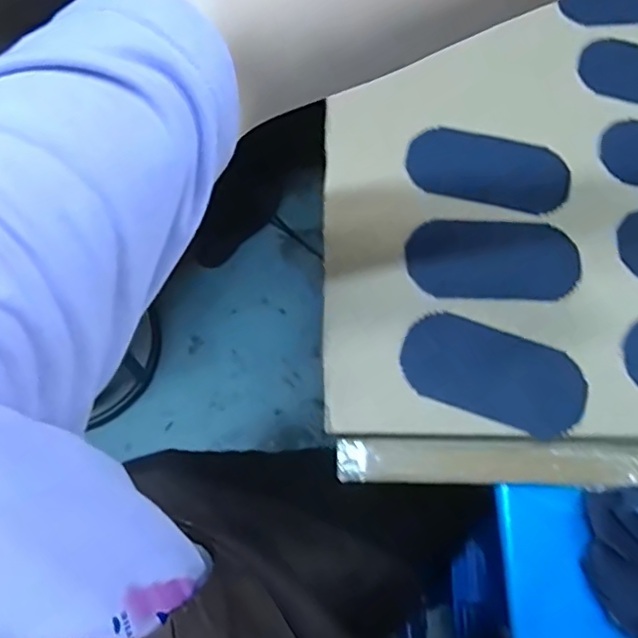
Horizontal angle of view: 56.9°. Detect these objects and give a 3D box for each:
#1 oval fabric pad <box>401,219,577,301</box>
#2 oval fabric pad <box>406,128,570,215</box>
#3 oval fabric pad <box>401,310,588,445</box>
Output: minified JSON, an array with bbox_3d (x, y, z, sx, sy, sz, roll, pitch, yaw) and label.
[{"bbox_3d":[0.134,-0.047,0.454,0.130,0.004,0.065,1,69,-4],"label":"oval fabric pad"},{"bbox_3d":[0.139,-0.122,0.482,0.128,0.007,0.062,11,69,0],"label":"oval fabric pad"},{"bbox_3d":[0.126,0.040,0.426,0.128,0.005,0.066,20,69,4],"label":"oval fabric pad"}]

